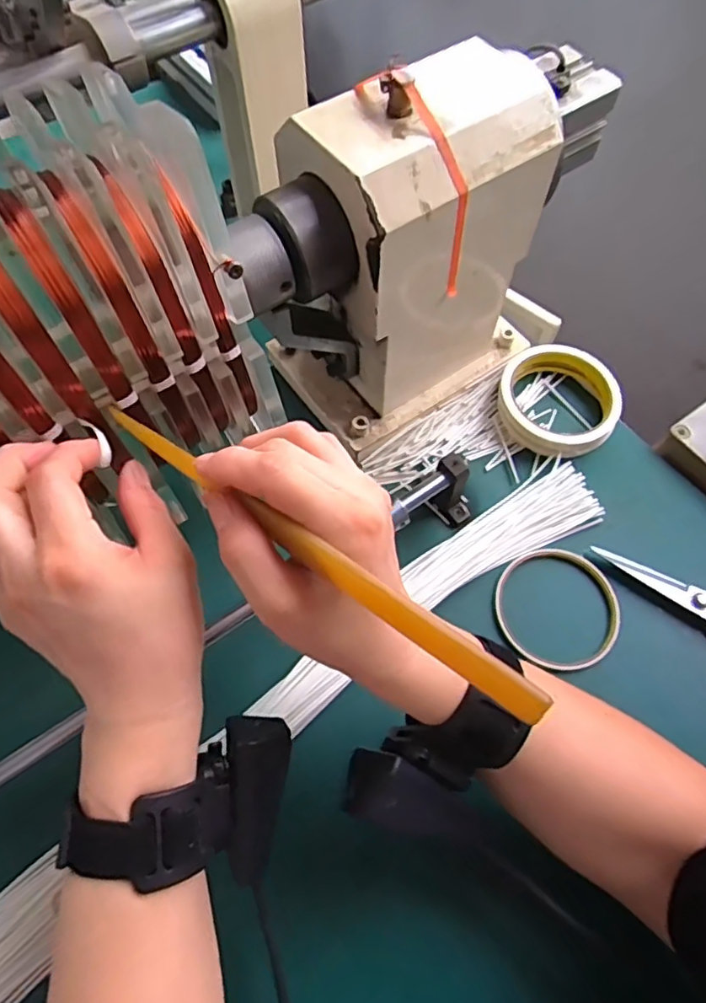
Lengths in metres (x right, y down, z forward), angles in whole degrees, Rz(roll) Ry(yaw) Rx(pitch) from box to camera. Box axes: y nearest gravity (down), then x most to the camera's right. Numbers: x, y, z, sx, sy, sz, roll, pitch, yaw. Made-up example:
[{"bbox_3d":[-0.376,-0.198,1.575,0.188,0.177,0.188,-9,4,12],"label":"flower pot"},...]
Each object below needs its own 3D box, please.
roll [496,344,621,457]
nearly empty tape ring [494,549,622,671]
[{"bbox_3d":[0.162,-0.080,0.457,0.089,0.026,0.088,0,64,0],"label":"roll"},{"bbox_3d":[0.139,0.071,0.397,0.083,0.010,0.083,0,64,0],"label":"nearly empty tape ring"}]

